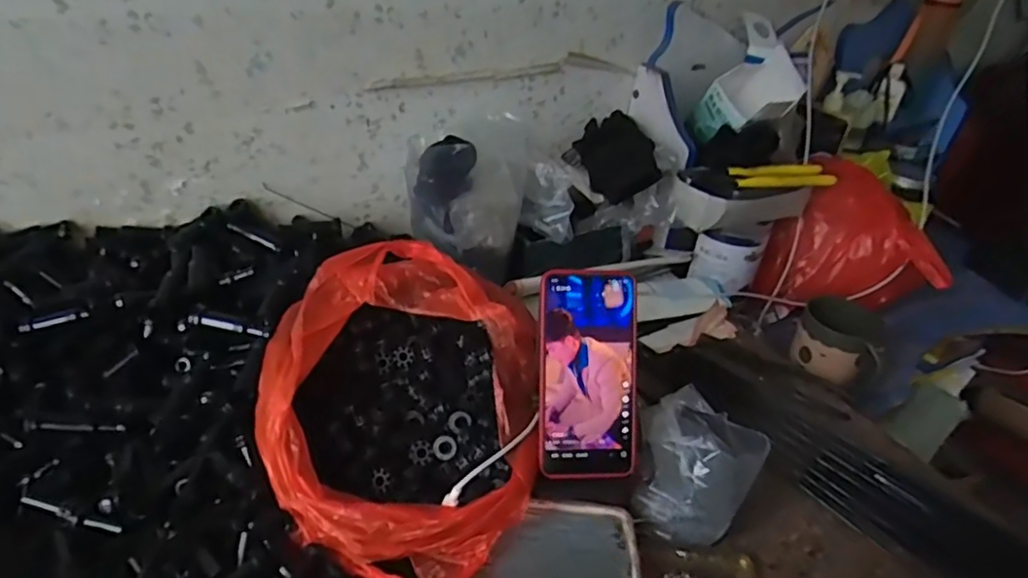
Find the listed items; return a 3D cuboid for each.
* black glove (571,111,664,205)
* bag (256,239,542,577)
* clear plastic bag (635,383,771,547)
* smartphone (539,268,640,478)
[{"bbox_3d":[0.133,-0.178,0.791,0.087,0.020,0.153,-30,46,18],"label":"black glove"},{"bbox_3d":[-0.085,0.078,0.483,0.226,0.108,0.250,15,36,12],"label":"bag"},{"bbox_3d":[0.158,0.148,0.526,0.099,0.075,0.118,23,38,22],"label":"clear plastic bag"},{"bbox_3d":[0.060,0.067,0.482,0.076,0.162,0.017,-1,0,-10],"label":"smartphone"}]

